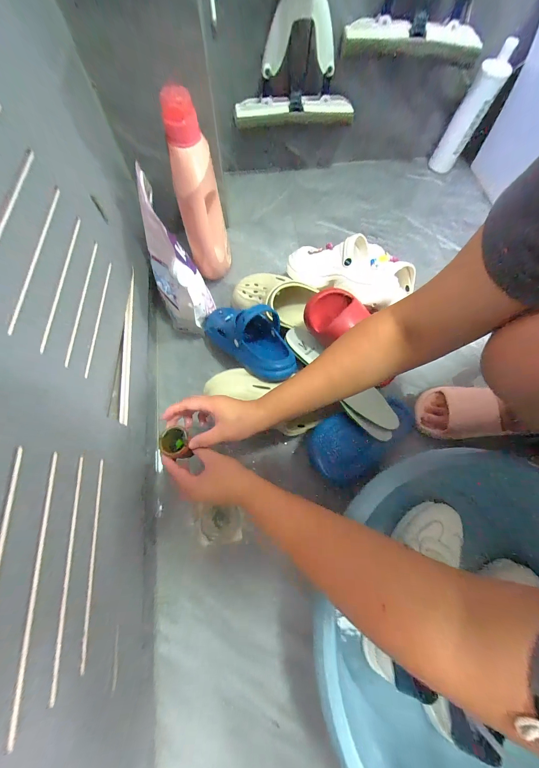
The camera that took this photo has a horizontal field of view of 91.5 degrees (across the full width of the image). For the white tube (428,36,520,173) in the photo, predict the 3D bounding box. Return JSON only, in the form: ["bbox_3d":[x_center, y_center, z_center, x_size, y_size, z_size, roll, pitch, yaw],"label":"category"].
[{"bbox_3d":[0.561,-0.754,0.743,0.077,0.242,0.079,30,72,9],"label":"white tube"}]

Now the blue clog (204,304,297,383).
[{"bbox_3d":[-0.051,-0.099,0.505,0.246,0.099,0.097,34,72,33],"label":"blue clog"}]

